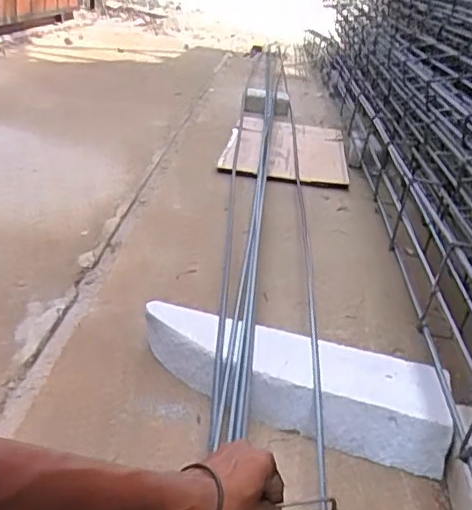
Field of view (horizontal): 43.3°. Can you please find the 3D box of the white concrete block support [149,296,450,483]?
[{"bbox_3d":[0.067,0.190,0.885,0.469,0.083,0.176,12,27,11],"label":"white concrete block support"}]

